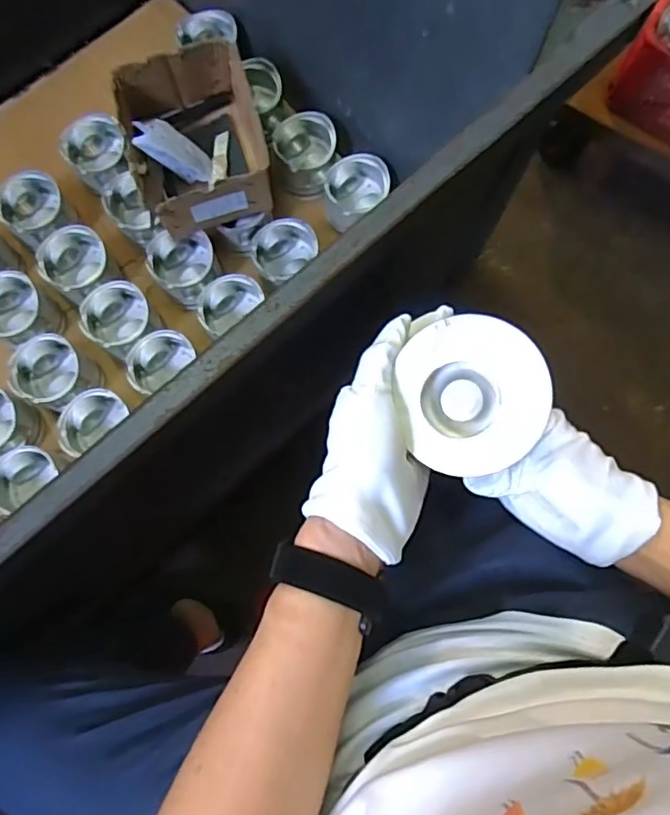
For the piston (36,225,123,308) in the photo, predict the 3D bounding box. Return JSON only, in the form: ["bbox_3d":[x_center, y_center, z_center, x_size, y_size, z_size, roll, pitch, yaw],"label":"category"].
[{"bbox_3d":[-0.368,-0.199,0.836,0.092,0.066,0.100,0,77,-1],"label":"piston"}]

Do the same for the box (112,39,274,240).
[{"bbox_3d":[-0.188,-0.357,0.782,0.167,0.094,0.221,-16,78,-5],"label":"box"}]

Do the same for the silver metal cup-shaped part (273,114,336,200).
[{"bbox_3d":[-0.045,-0.380,0.877,0.091,0.070,0.100,1,77,-1],"label":"silver metal cup-shaped part"}]

